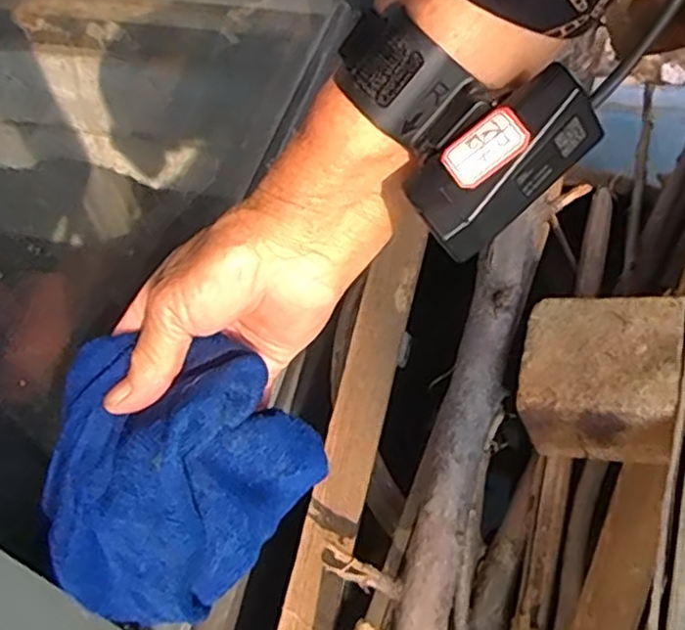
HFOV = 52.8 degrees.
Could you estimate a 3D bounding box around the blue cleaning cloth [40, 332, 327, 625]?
[{"bbox_3d":[-0.087,0.069,0.312,0.113,0.084,0.114,31,63,24],"label":"blue cleaning cloth"}]

